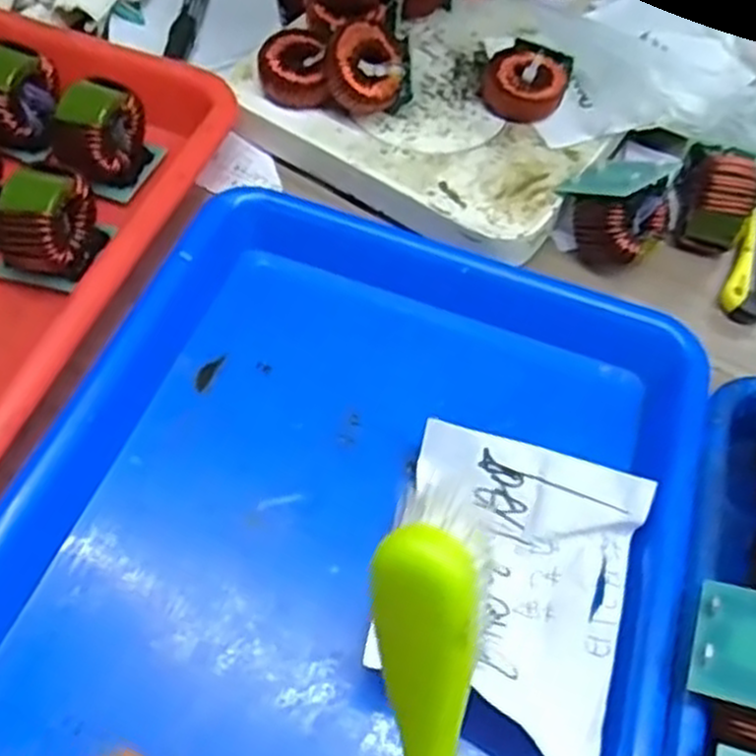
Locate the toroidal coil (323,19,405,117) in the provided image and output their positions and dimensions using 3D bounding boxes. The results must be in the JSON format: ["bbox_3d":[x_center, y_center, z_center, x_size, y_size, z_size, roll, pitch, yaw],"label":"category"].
[{"bbox_3d":[-0.009,-0.163,0.418,0.039,0.020,0.043,2,92,-27],"label":"toroidal coil"}]

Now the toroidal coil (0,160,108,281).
[{"bbox_3d":[-0.152,-0.071,0.365,0.025,0.051,0.045,22,58,8],"label":"toroidal coil"}]

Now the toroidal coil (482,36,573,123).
[{"bbox_3d":[0.082,-0.166,0.444,0.043,0.021,0.044,3,57,-4],"label":"toroidal coil"}]

